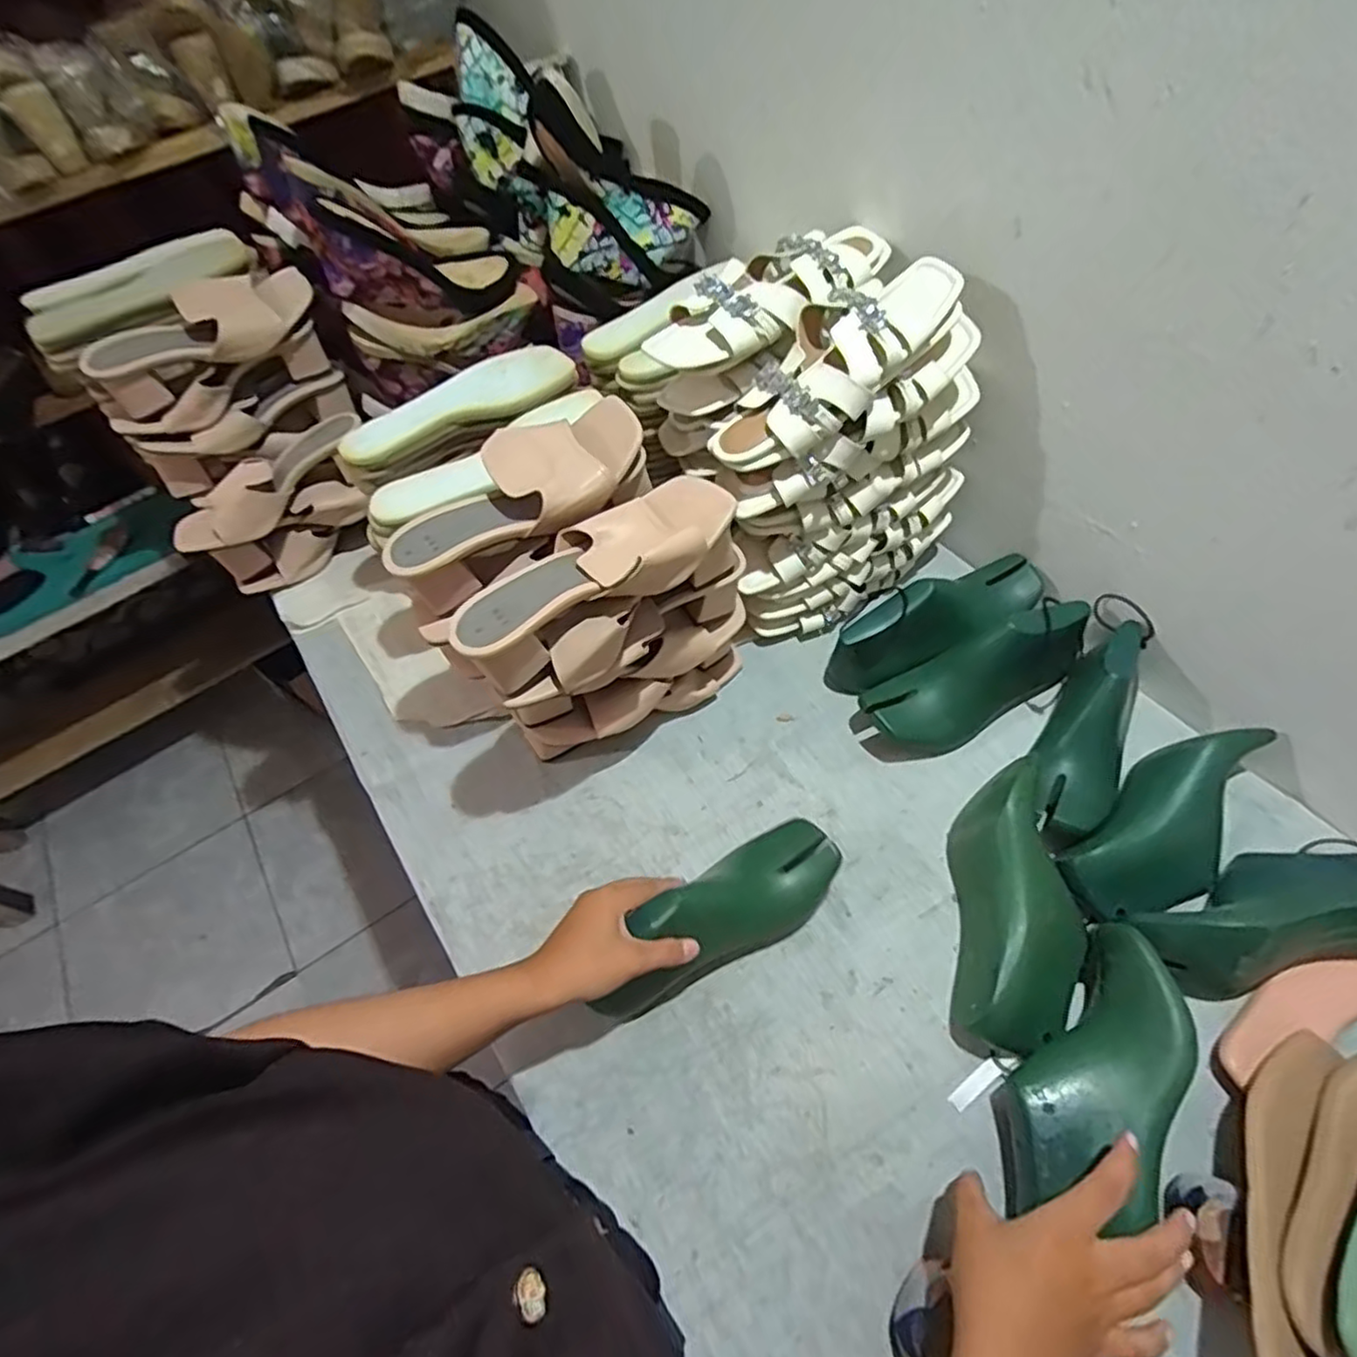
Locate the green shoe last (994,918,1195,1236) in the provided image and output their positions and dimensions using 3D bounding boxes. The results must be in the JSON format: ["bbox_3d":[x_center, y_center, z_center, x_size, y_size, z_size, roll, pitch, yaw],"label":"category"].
[{"bbox_3d":[0.292,0.275,0.479,0.081,0.068,0.192,34,72,23],"label":"green shoe last"}]

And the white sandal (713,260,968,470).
[{"bbox_3d":[0.132,-0.274,0.595,0.248,0.050,0.104,-41,61,4],"label":"white sandal"}]

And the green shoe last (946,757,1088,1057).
[{"bbox_3d":[0.278,0.177,0.565,0.096,0.078,0.232,7,57,9],"label":"green shoe last"}]

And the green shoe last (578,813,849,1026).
[{"bbox_3d":[0.029,0.192,0.559,0.222,0.091,0.076,-32,60,-14],"label":"green shoe last"}]

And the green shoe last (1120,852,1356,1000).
[{"bbox_3d":[0.460,0.180,0.532,0.214,0.070,0.094,-12,56,-2],"label":"green shoe last"}]

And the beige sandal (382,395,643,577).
[{"bbox_3d":[-0.135,-0.154,0.575,0.227,0.066,0.090,-28,58,-12],"label":"beige sandal"}]

